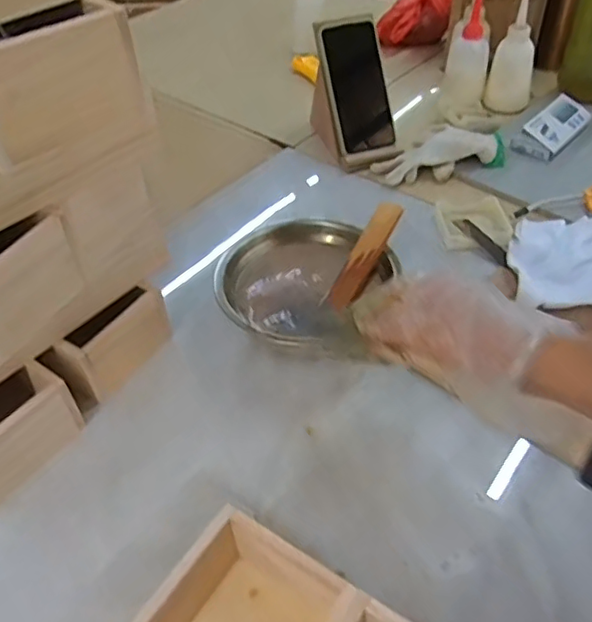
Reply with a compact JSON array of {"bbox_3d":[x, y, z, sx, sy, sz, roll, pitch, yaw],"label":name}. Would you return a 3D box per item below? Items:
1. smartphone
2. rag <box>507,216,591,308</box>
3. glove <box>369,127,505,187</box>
[{"bbox_3d":[0.084,-0.294,0.772,0.069,0.157,0.014,-18,14,-14],"label":"smartphone"},{"bbox_3d":[0.312,-0.057,0.615,0.172,0.033,0.149,-2,45,1],"label":"rag"},{"bbox_3d":[0.187,-0.209,0.774,0.164,0.034,0.080,-13,46,-10],"label":"glove"}]

